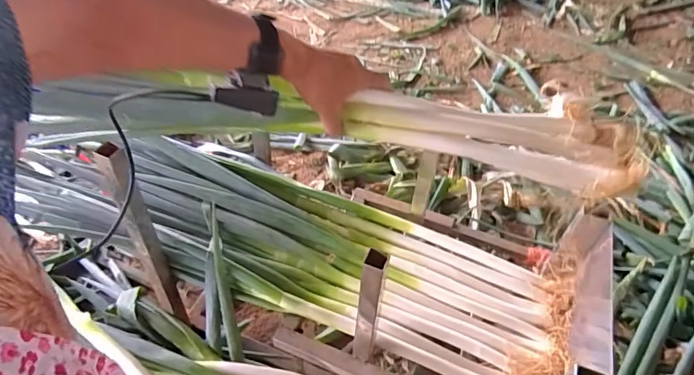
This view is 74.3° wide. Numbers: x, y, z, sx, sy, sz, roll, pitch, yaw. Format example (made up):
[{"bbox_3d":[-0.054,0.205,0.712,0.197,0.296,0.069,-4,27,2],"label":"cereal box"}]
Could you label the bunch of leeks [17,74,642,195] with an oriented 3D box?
[{"bbox_3d":[-0.023,-0.062,0.553,0.667,0.093,0.117,5,45,6],"label":"bunch of leeks"}]

